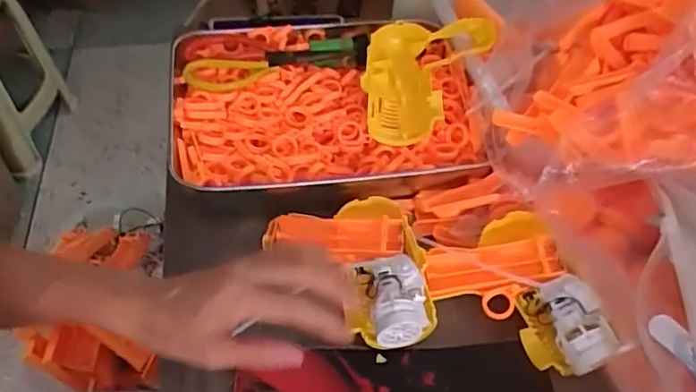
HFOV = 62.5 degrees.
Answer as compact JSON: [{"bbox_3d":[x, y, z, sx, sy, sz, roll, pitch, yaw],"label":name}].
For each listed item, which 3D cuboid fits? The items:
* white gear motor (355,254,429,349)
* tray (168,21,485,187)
[{"bbox_3d":[0.035,0.081,0.436,0.043,0.041,0.066,-8,49,-10],"label":"white gear motor"},{"bbox_3d":[-0.025,-0.095,0.564,0.289,0.040,0.243,-6,49,-9],"label":"tray"}]

